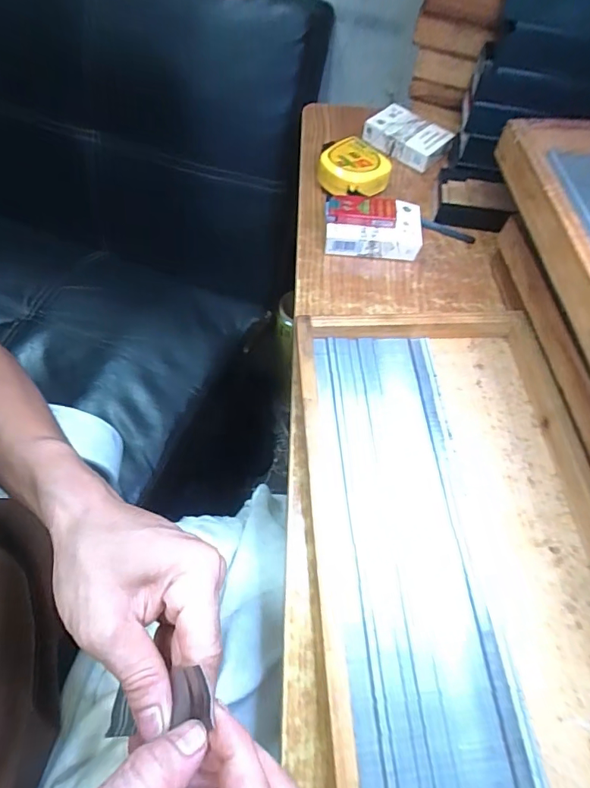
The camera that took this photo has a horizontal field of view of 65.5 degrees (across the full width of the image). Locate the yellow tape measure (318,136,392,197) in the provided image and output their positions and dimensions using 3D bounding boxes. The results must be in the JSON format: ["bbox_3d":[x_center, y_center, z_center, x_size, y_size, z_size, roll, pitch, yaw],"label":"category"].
[{"bbox_3d":[0.059,-0.231,0.483,0.070,0.036,0.069,37,65,18],"label":"yellow tape measure"}]

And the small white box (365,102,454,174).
[{"bbox_3d":[0.127,-0.291,0.522,0.084,0.028,0.058,37,65,18],"label":"small white box"}]

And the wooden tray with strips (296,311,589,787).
[{"bbox_3d":[0.112,0.125,0.288,0.192,0.024,0.421,-2,60,-4],"label":"wooden tray with strips"}]

